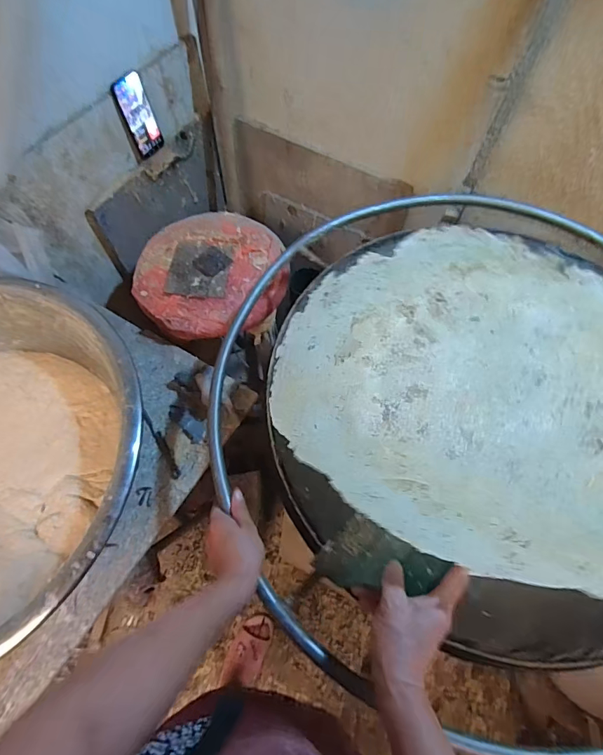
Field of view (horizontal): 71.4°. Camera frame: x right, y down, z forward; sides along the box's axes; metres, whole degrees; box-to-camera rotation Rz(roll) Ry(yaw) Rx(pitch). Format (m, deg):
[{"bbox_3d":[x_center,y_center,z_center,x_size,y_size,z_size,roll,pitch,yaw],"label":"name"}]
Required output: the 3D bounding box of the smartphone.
[{"bbox_3d":[-0.354,-0.569,0.919,0.006,0.158,0.082,25,65,17],"label":"smartphone"}]

